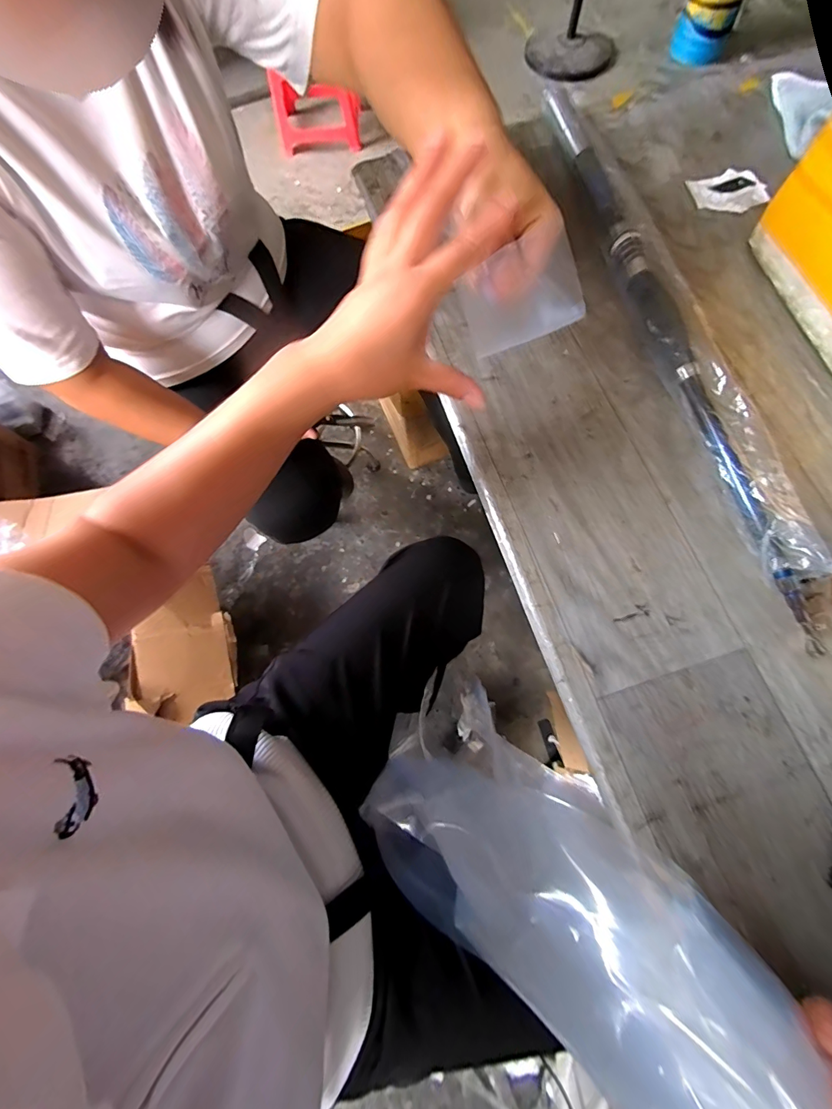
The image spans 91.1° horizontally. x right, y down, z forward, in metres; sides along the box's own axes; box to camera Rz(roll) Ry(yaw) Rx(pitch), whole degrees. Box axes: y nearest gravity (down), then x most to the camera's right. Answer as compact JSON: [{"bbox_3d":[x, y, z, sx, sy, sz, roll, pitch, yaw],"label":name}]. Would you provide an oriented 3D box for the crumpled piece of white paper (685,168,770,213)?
[{"bbox_3d":[0.331,-0.383,0.434,0.075,0.008,0.054,-18,73,-5],"label":"crumpled piece of white paper"}]

